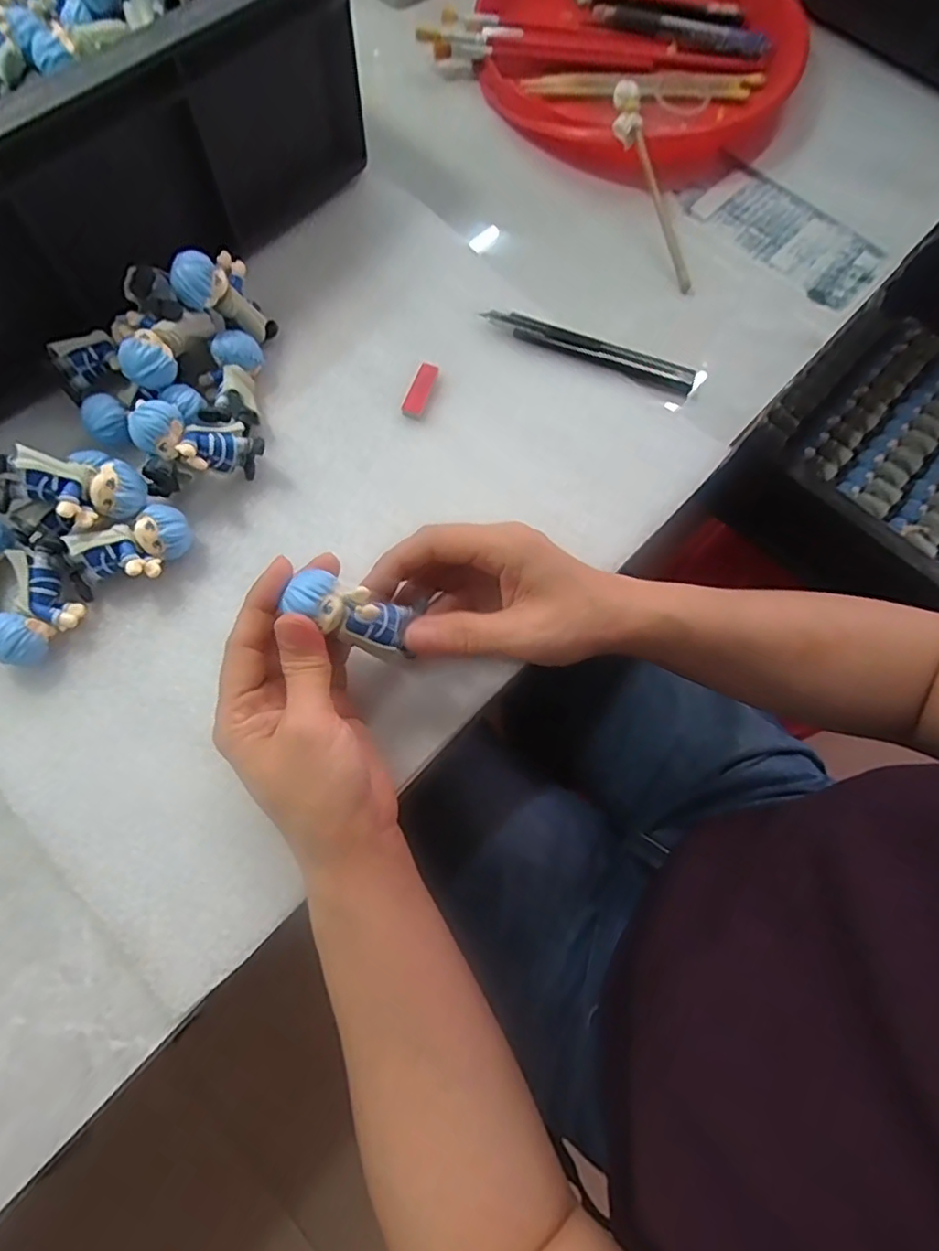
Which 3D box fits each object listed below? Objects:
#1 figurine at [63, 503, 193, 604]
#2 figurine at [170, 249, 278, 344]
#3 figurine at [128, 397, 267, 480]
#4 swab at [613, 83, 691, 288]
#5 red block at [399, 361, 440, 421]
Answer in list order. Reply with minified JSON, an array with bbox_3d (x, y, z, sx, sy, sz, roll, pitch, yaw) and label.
[{"bbox_3d":[-0.174,-0.036,0.314,0.062,0.031,0.030,-32,76,-11],"label":"figurine"},{"bbox_3d":[-0.136,-0.189,0.349,0.026,0.063,0.030,-23,71,25],"label":"figurine"},{"bbox_3d":[-0.142,-0.097,0.320,0.063,0.024,0.030,8,66,-41],"label":"figurine"},{"bbox_3d":[0.125,-0.296,0.413,0.018,0.023,0.142,-17,88,-7],"label":"swab"},{"bbox_3d":[-0.030,-0.144,0.370,0.013,0.004,0.041,18,72,4],"label":"red block"}]

